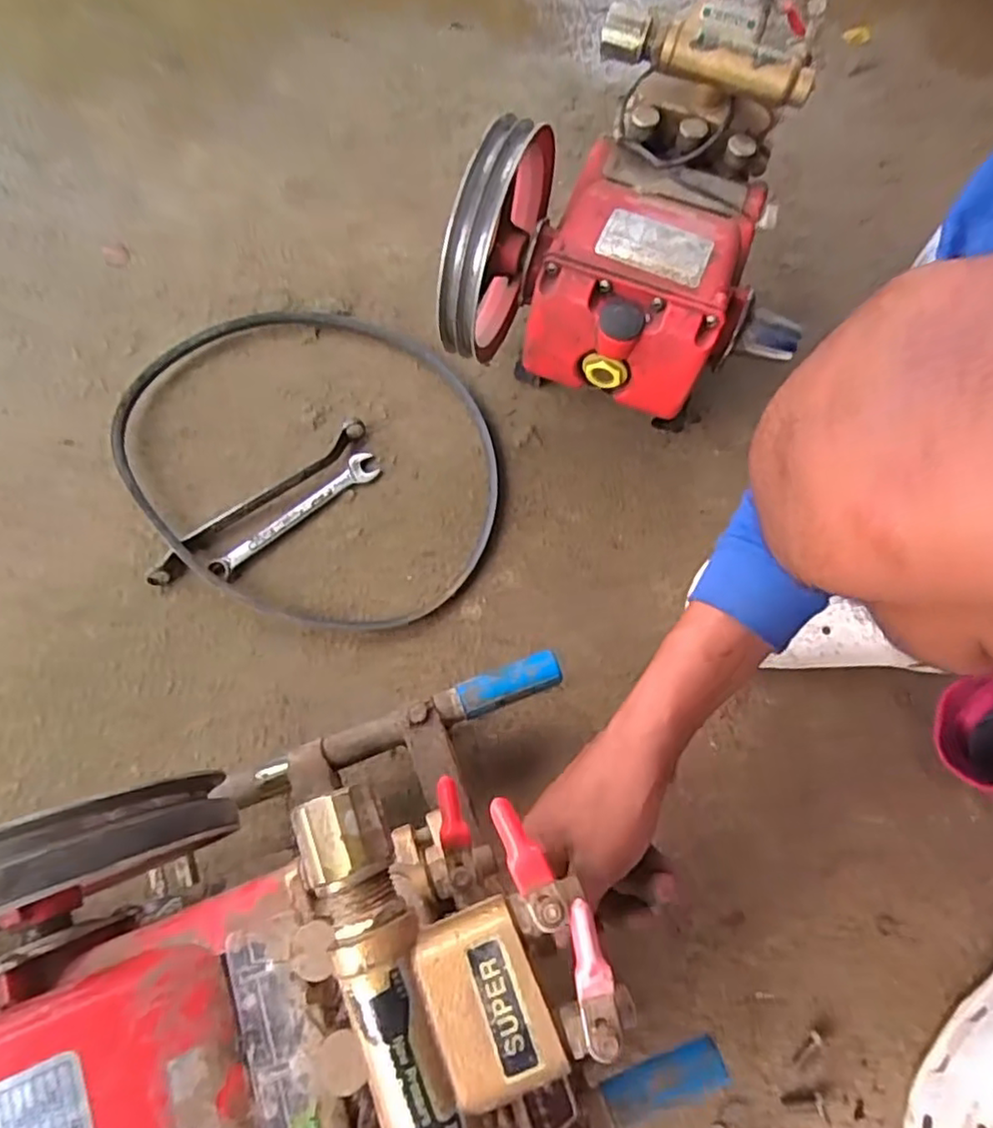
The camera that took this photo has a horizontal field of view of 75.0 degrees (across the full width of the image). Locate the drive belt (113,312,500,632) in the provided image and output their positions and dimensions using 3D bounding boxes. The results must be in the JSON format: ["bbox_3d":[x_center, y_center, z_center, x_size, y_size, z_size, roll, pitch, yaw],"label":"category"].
[{"bbox_3d":[-0.162,-0.101,0.599,0.356,0.019,0.302,42,73,10],"label":"drive belt"}]

